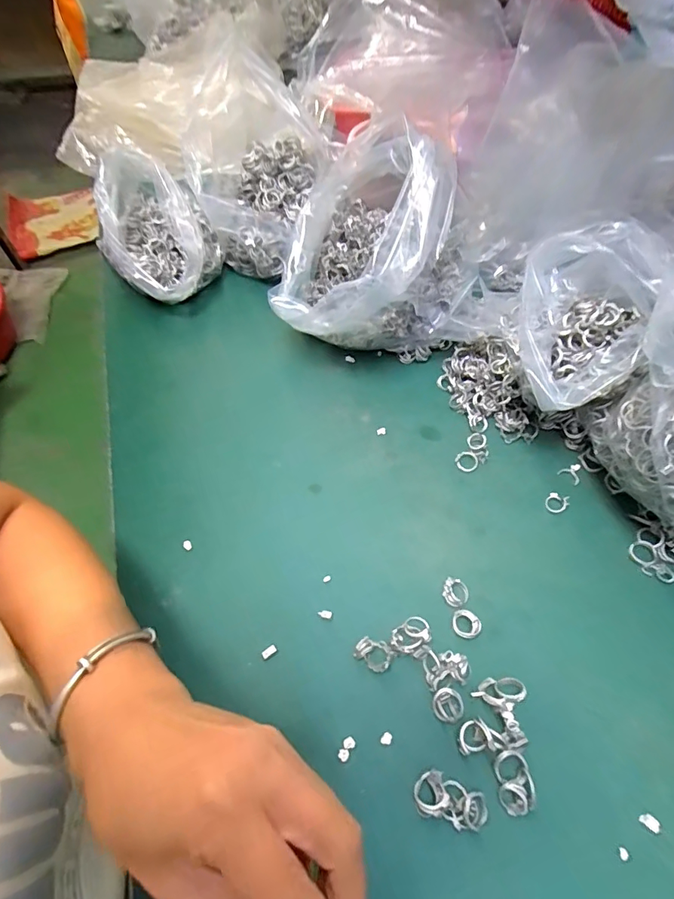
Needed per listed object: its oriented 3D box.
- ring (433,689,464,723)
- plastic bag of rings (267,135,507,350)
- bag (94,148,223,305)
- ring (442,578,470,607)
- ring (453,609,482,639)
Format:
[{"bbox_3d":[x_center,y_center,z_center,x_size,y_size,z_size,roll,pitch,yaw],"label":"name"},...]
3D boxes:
[{"bbox_3d":[0.080,0.183,0.326,0.021,0.004,0.021,0,57,0],"label":"ring"},{"bbox_3d":[0.044,-0.196,0.472,0.223,0.192,0.176,-9,59,-6],"label":"plastic bag of rings"},{"bbox_3d":[-0.215,-0.256,0.542,0.135,0.127,0.164,-20,61,-12],"label":"bag"},{"bbox_3d":[0.098,0.118,0.374,0.021,0.007,0.021,0,57,0],"label":"ring"},{"bbox_3d":[0.102,0.137,0.358,0.021,0.008,0.021,0,57,0],"label":"ring"}]

